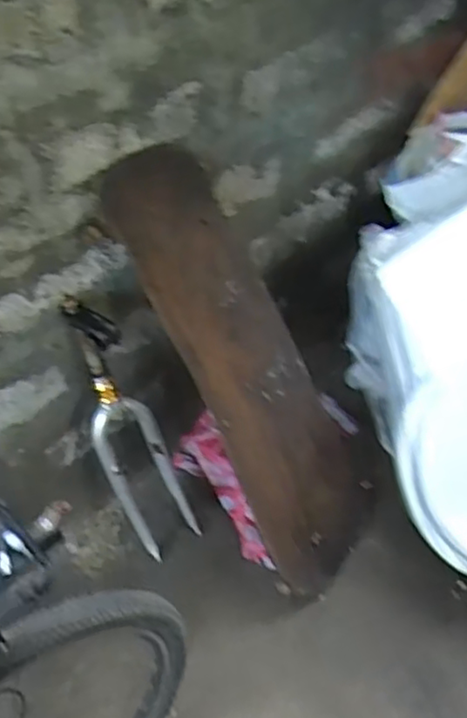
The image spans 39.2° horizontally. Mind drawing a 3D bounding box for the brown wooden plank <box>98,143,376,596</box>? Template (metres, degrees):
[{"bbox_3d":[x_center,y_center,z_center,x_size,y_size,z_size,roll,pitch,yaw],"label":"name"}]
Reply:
[{"bbox_3d":[0.036,0.035,1.291,0.264,0.917,0.046,-36,20,-30],"label":"brown wooden plank"}]

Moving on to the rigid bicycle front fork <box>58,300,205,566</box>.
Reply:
[{"bbox_3d":[-0.207,0.155,1.332,0.141,0.632,0.118,-30,36,-24],"label":"rigid bicycle front fork"}]

